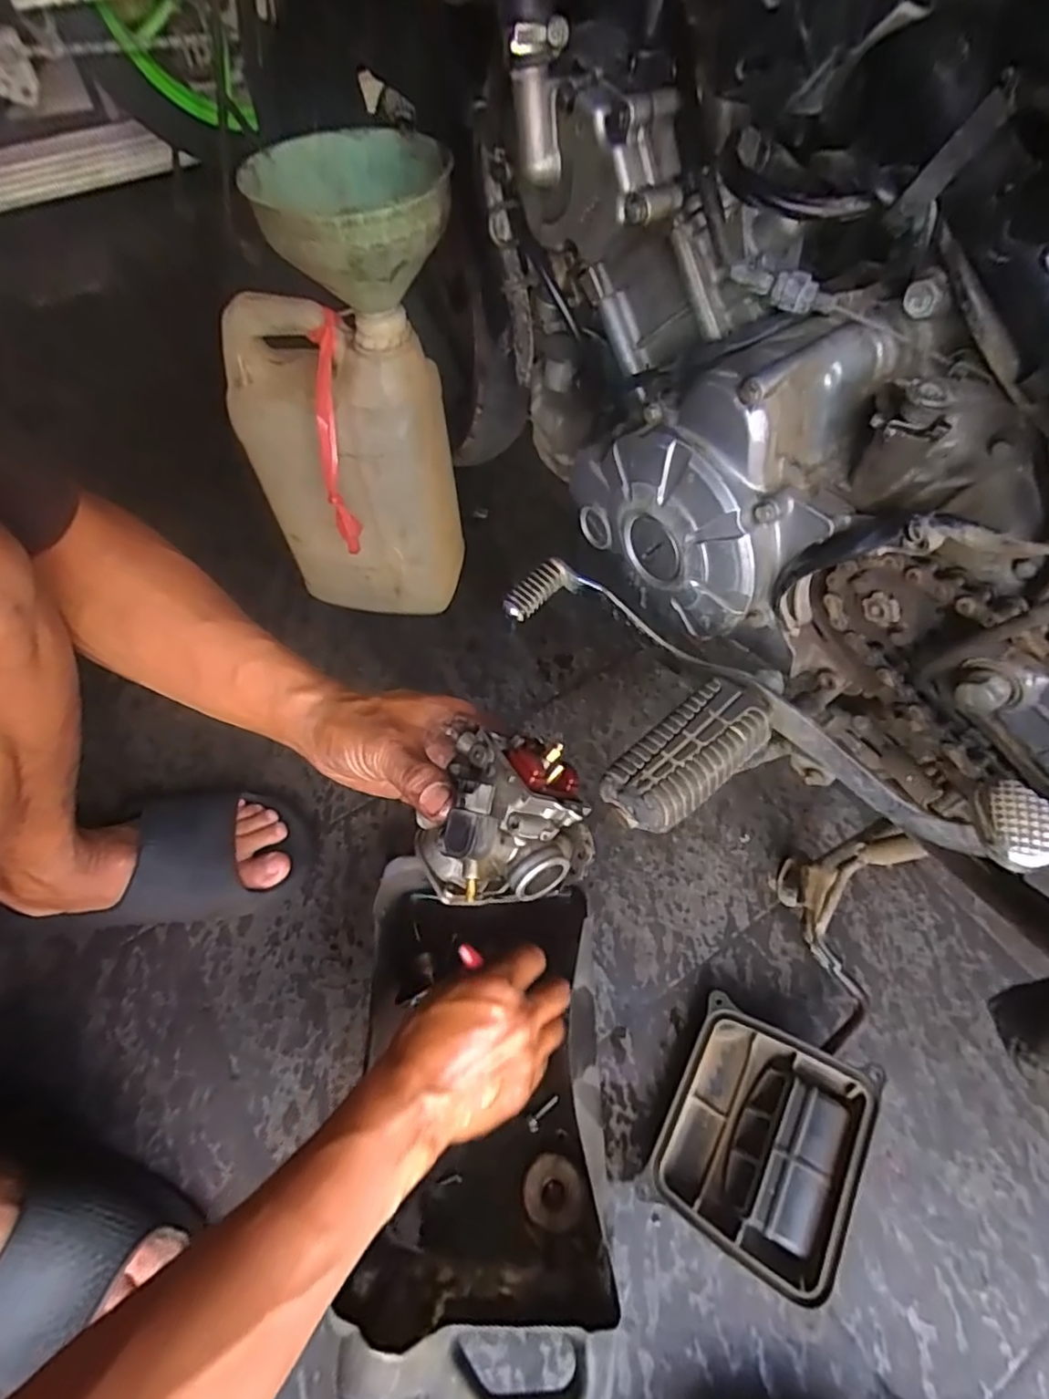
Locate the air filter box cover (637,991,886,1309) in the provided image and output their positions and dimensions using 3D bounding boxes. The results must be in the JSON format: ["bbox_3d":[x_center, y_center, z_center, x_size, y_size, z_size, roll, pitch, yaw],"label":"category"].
[{"bbox_3d":[0.171,0.318,0.450,0.118,0.056,0.145,26,62,16],"label":"air filter box cover"}]

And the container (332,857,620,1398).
[{"bbox_3d":[-0.032,0.290,0.442,0.174,0.097,0.322,-5,57,-3],"label":"container"}]

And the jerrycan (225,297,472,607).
[{"bbox_3d":[-0.162,-0.220,0.623,0.187,0.299,0.127,23,61,16],"label":"jerrycan"}]

